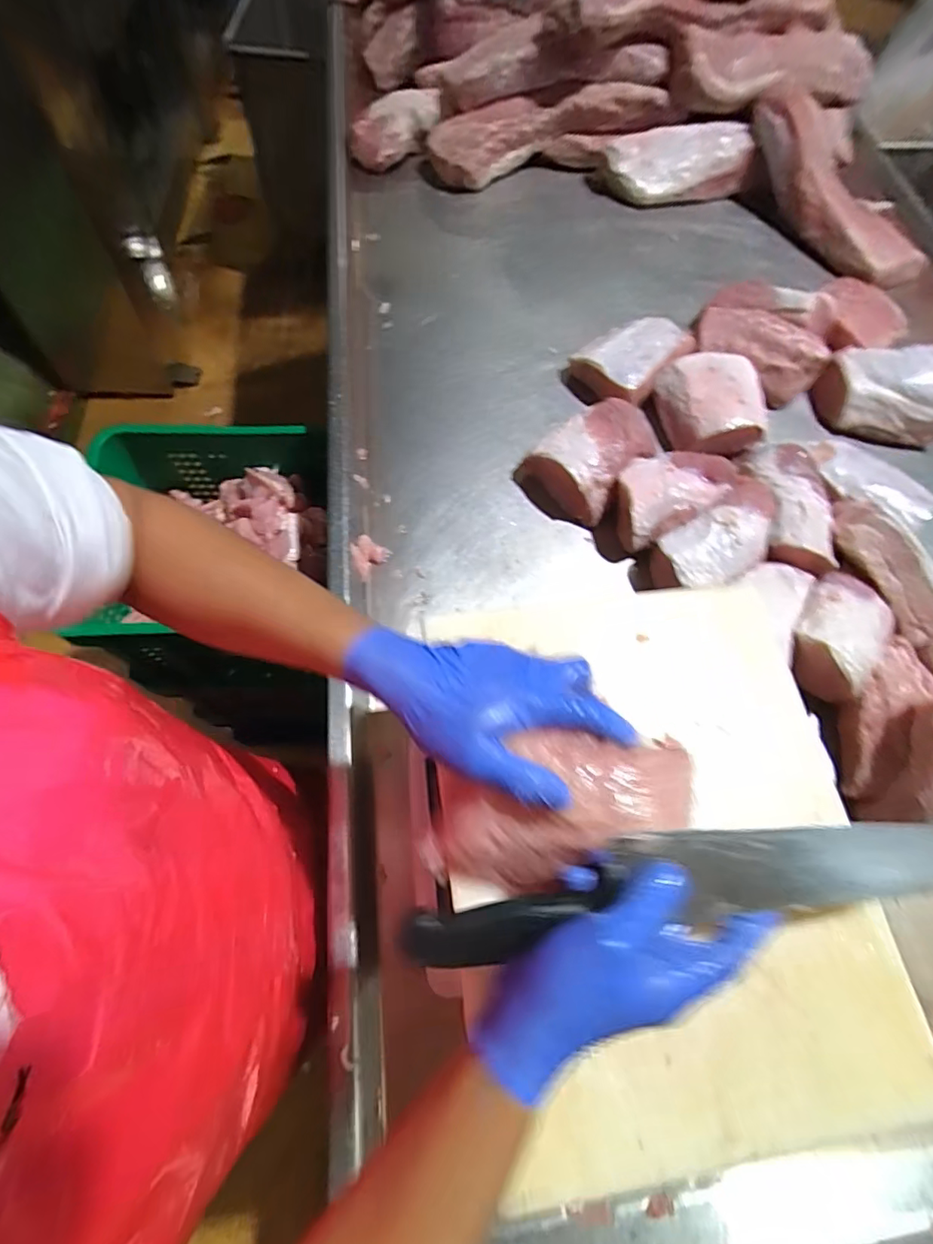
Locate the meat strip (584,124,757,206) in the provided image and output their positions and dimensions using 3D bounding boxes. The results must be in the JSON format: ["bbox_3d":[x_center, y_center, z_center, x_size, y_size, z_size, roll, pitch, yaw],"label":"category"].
[{"bbox_3d":[0.385,-0.863,0.991,0.275,0.102,0.088,0,66,-3],"label":"meat strip"}]

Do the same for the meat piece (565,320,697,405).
[{"bbox_3d":[0.242,-0.391,0.794,0.178,0.056,0.121,-37,73,-17],"label":"meat piece"}]

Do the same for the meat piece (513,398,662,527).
[{"bbox_3d":[0.164,-0.218,0.703,0.125,0.075,0.158,42,71,15],"label":"meat piece"}]

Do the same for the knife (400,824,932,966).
[{"bbox_3d":[0.140,0.147,0.303,0.351,0.014,0.050,-9,67,1],"label":"knife"}]

